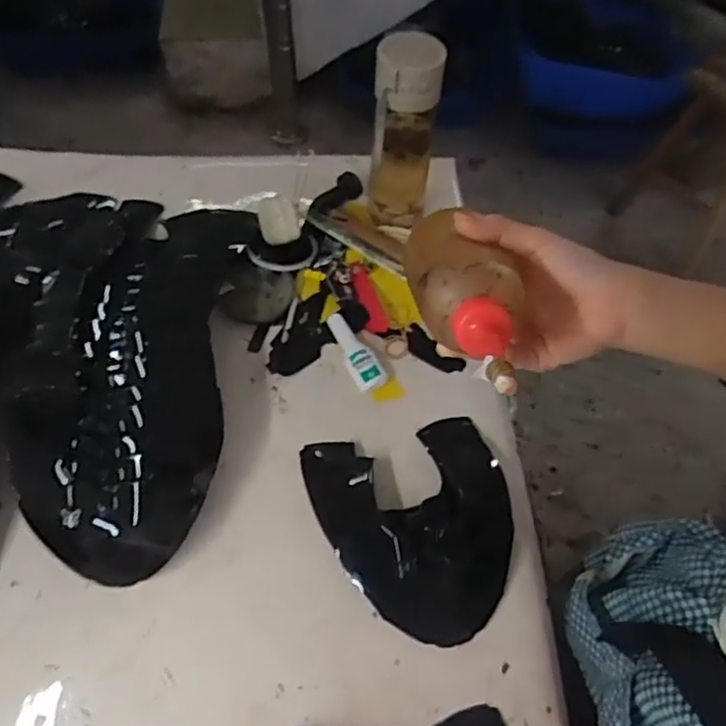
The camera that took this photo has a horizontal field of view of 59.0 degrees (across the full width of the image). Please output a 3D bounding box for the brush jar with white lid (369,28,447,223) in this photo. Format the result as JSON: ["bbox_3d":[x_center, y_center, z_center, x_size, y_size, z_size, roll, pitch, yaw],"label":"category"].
[{"bbox_3d":[0.044,-0.250,0.700,0.068,0.201,0.065,0,58,0],"label":"brush jar with white lid"}]

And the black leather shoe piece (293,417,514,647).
[{"bbox_3d":[0.051,0.137,0.566,0.174,0.032,0.193,-11,58,-10],"label":"black leather shoe piece"}]

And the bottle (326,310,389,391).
[{"bbox_3d":[-0.008,-0.014,0.669,0.032,0.015,0.095,-22,60,-16],"label":"bottle"}]

